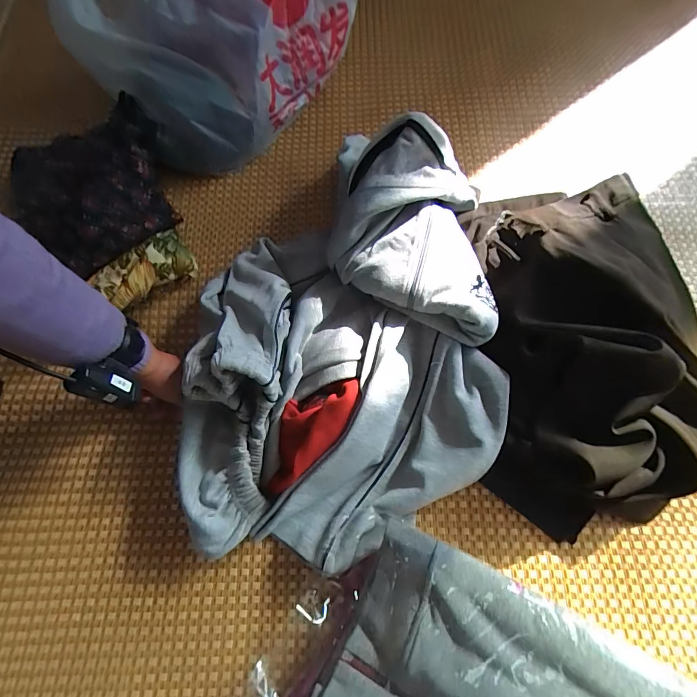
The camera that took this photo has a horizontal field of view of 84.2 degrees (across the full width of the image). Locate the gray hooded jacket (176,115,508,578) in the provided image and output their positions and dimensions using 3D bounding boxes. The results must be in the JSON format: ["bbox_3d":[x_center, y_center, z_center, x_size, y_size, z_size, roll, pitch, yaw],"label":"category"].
[{"bbox_3d":[-0.007,-0.008,0.455,0.366,0.156,0.468,2,71,3],"label":"gray hooded jacket"}]

